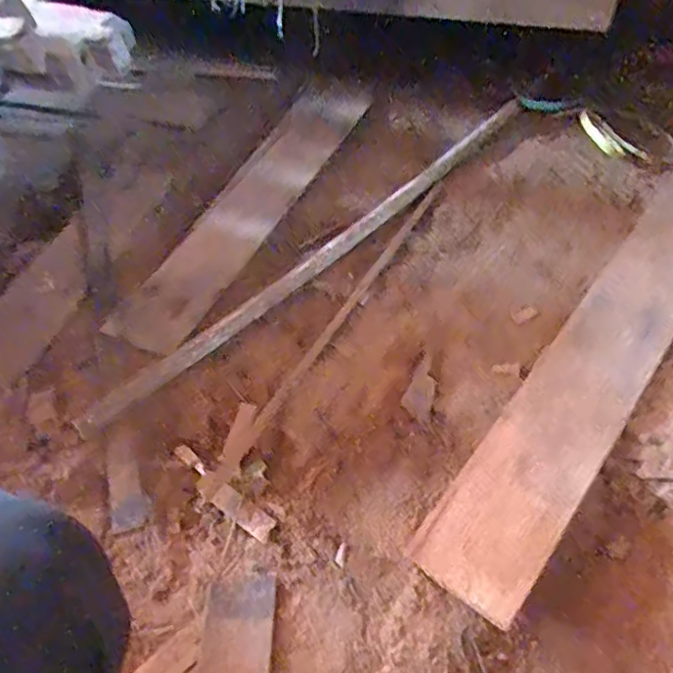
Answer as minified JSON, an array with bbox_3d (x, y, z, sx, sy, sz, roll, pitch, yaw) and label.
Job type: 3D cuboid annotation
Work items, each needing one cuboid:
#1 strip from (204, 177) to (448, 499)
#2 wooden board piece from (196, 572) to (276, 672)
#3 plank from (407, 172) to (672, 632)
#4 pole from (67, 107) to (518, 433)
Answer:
[{"bbox_3d":[0.010,-0.036,0.829,0.023,0.010,0.625,23,57,22],"label":"strip"},{"bbox_3d":[-0.099,0.289,0.579,0.068,0.013,0.106,-2,51,4],"label":"wooden board piece"},{"bbox_3d":[0.357,-0.003,0.745,0.124,0.030,0.787,30,60,26],"label":"plank"},{"bbox_3d":[0.013,-0.152,0.906,0.042,0.024,0.916,35,62,29],"label":"pole"}]

